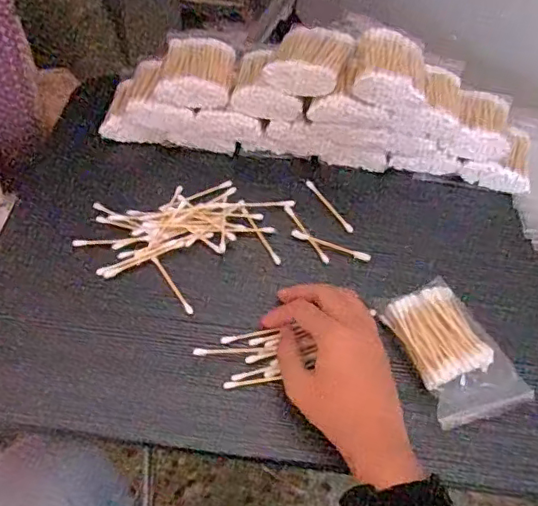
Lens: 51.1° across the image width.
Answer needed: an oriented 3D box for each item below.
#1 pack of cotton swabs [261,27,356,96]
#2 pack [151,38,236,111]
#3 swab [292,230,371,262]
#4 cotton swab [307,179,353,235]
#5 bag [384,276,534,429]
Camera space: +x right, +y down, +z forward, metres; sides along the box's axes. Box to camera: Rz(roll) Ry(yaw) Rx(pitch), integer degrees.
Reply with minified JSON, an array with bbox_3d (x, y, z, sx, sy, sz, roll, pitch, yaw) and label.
[{"bbox_3d":[0.037,-0.170,0.498,0.063,0.027,0.065,20,55,10],"label":"pack of cotton swabs"},{"bbox_3d":[-0.067,-0.166,0.518,0.065,0.033,0.061,3,54,-2],"label":"pack"},{"bbox_3d":[0.054,-0.007,0.493,0.071,0.004,0.008,18,55,9],"label":"swab"},{"bbox_3d":[0.056,-0.044,0.521,0.008,0.004,0.069,-26,60,-21],"label":"cotton swab"},{"bbox_3d":[0.138,0.076,0.429,0.069,0.022,0.106,-19,58,-17],"label":"bag"}]

